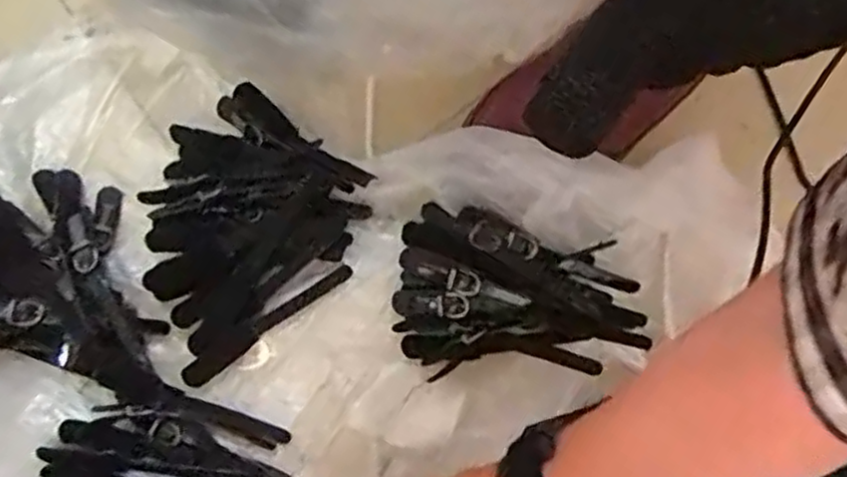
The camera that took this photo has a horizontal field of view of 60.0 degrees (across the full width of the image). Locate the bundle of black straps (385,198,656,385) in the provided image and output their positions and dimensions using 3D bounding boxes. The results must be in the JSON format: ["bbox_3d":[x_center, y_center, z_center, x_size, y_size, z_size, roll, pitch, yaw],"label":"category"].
[{"bbox_3d":[0.064,0.033,0.493,0.161,0.039,0.105,-2,79,-1],"label":"bundle of black straps"}]

